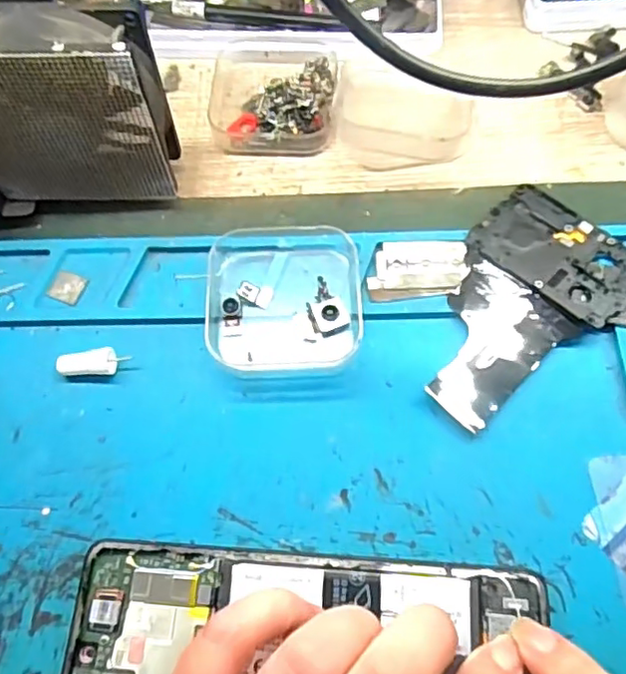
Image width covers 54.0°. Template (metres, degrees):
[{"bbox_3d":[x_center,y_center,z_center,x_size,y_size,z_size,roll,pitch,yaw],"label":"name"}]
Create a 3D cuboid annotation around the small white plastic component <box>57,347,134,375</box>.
[{"bbox_3d":[-0.090,0.011,0.252,0.027,0.010,0.010,-2,67,2],"label":"small white plastic component"}]

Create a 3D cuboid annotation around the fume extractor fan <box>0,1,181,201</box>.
[{"bbox_3d":[-0.100,-0.090,0.252,0.078,0.086,0.026,-3,67,1],"label":"fume extractor fan"}]

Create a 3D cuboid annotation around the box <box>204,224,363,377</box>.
[{"bbox_3d":[-0.012,-0.019,0.260,0.063,0.015,0.067,-3,67,2],"label":"box"}]

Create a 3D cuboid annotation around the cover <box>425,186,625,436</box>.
[{"bbox_3d":[0.083,-0.013,0.255,0.066,0.010,0.106,41,75,17],"label":"cover"}]

